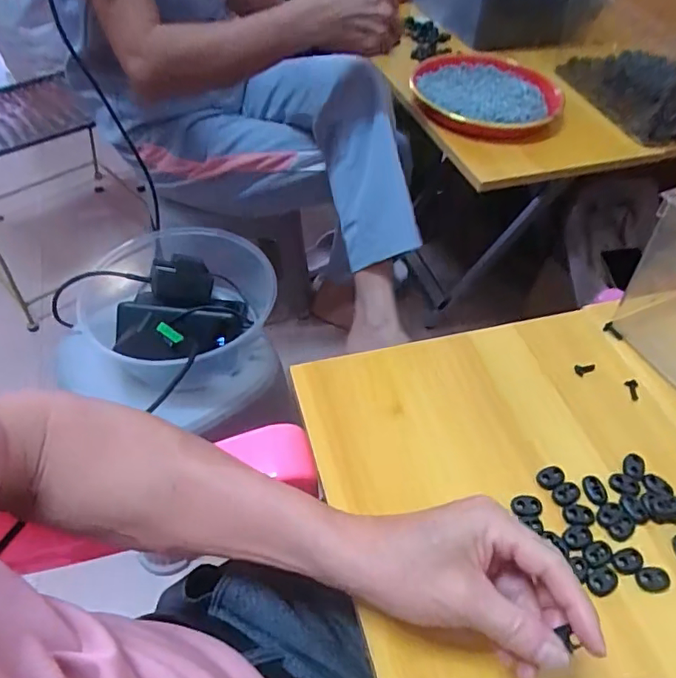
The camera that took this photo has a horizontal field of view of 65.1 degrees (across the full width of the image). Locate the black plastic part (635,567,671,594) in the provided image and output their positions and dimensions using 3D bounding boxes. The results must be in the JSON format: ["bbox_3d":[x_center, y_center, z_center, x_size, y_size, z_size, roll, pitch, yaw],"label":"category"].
[{"bbox_3d":[0.212,0.161,0.354,0.023,0.004,0.016,-5,50,-9],"label":"black plastic part"}]

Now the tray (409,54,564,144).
[{"bbox_3d":[0.211,-0.373,0.792,0.201,0.040,0.234,3,49,-2],"label":"tray"}]

